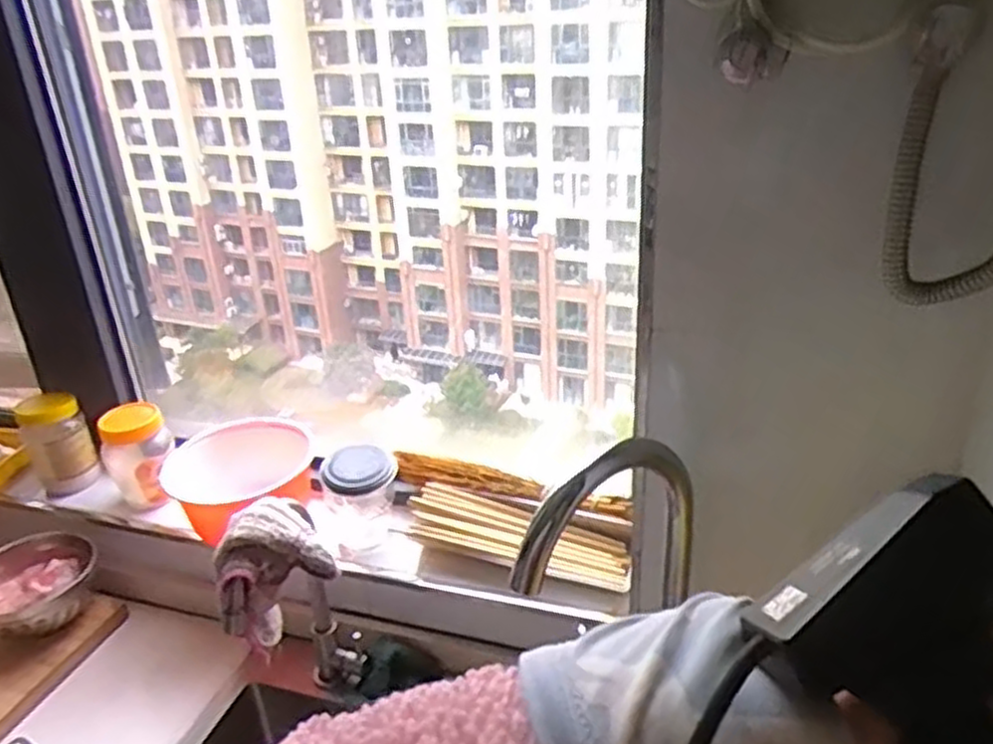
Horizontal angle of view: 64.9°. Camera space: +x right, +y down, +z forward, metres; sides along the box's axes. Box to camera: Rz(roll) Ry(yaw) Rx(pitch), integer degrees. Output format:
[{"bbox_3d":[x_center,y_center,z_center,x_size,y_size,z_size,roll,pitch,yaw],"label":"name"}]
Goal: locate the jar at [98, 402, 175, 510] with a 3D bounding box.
[{"bbox_3d":[-0.459,0.120,1.013,0.082,0.131,0.064,-17,30,-26],"label":"jar"}]

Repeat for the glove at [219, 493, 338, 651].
[{"bbox_3d":[-0.216,0.186,0.734,0.100,0.135,0.099,-19,31,-28],"label":"glove"}]

